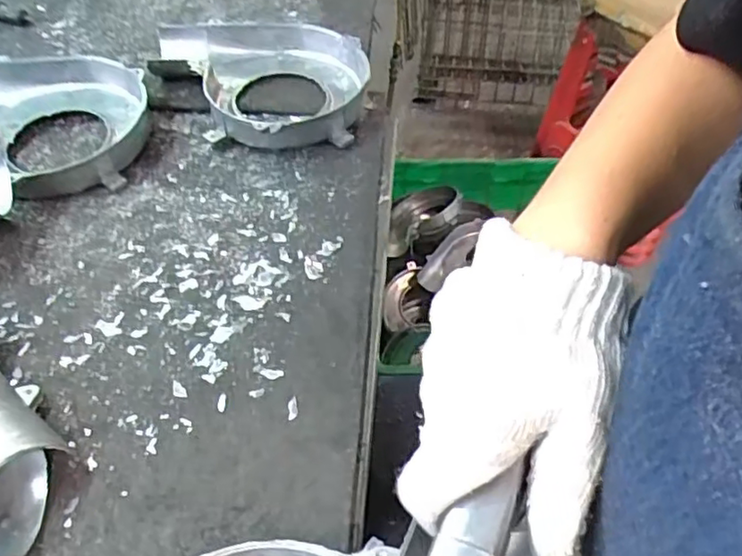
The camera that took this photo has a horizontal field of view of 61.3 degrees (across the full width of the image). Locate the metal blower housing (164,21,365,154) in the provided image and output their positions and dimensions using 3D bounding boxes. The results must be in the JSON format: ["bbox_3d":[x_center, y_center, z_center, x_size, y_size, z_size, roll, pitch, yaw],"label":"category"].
[{"bbox_3d":[-0.083,-0.176,0.552,0.144,0.050,0.181,-23,52,-20],"label":"metal blower housing"}]

